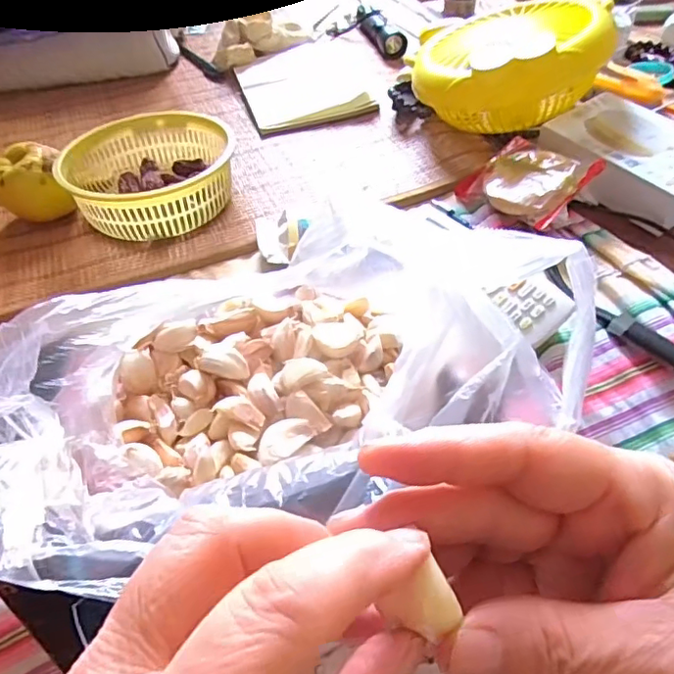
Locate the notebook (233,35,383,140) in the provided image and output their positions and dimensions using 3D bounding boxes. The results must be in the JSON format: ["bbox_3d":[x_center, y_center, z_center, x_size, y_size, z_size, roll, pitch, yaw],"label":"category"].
[{"bbox_3d":[-0.046,-0.314,0.698,0.142,0.014,0.216,-13,47,-9],"label":"notebook"}]

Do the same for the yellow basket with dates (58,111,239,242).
[{"bbox_3d":[-0.173,-0.151,0.525,0.140,0.058,0.129,-2,46,2],"label":"yellow basket with dates"}]

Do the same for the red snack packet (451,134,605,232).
[{"bbox_3d":[0.165,-0.135,0.492,0.081,0.022,0.095,-43,39,-7],"label":"red snack packet"}]

